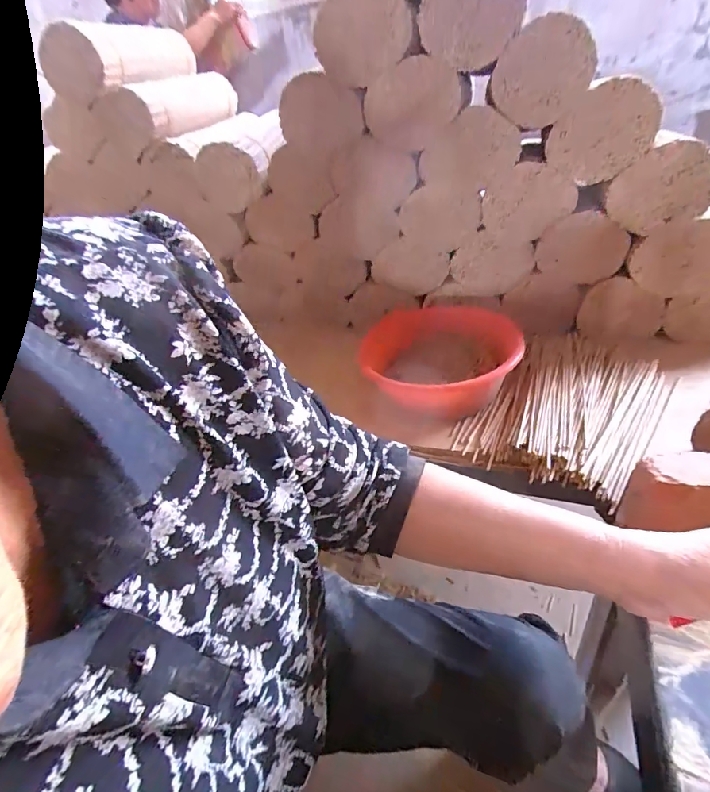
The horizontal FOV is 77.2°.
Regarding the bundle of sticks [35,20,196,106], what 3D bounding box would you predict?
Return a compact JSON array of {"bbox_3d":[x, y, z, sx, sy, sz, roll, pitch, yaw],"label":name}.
[{"bbox_3d":[-0.460,-0.699,0.916,0.095,0.112,0.378,6,38,15],"label":"bundle of sticks"}]

